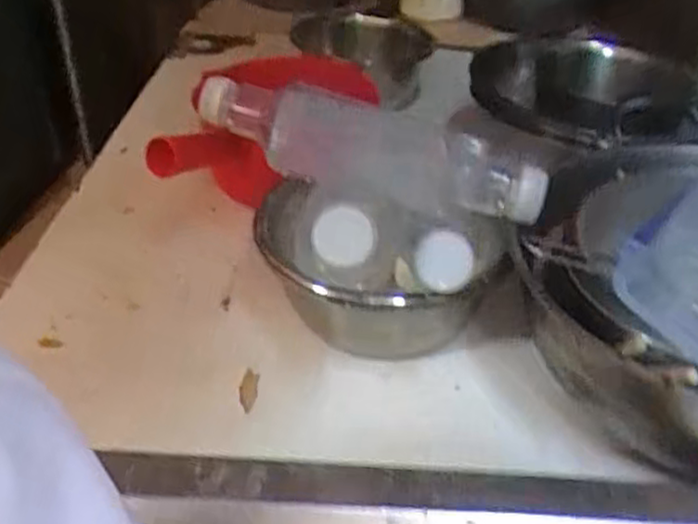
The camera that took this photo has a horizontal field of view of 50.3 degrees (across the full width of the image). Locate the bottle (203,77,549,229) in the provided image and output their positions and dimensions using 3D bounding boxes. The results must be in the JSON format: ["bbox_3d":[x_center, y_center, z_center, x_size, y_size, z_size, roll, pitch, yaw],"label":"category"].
[{"bbox_3d":[-0.002,-0.090,0.588,0.307,0.071,0.069,19,38,25],"label":"bottle"}]

